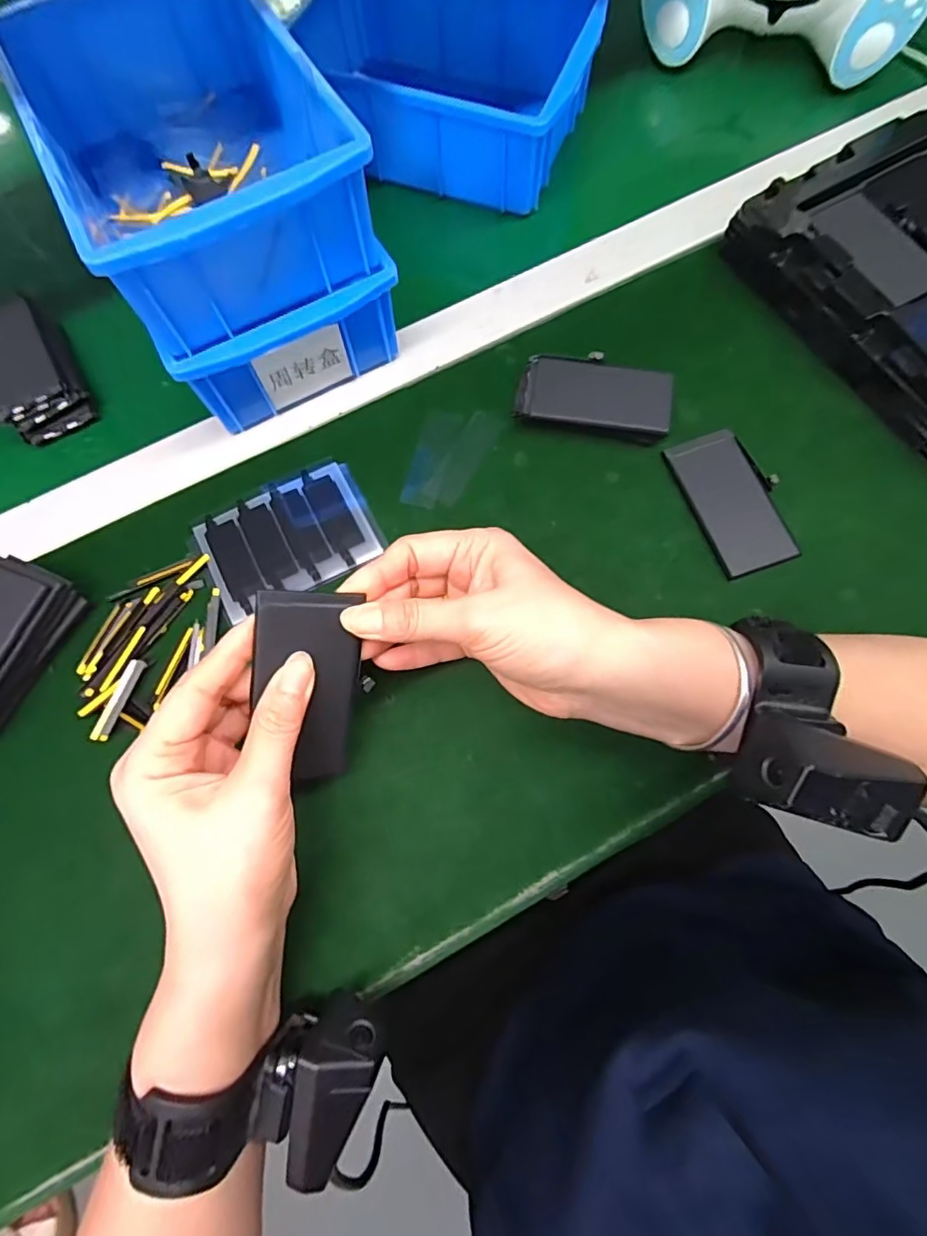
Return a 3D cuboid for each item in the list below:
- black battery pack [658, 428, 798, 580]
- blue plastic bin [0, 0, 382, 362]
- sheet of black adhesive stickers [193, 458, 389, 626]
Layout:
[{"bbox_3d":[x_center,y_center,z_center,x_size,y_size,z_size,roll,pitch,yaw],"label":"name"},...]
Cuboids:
[{"bbox_3d":[0.160,-0.070,0.325,0.051,0.008,0.088,-18,74,-4],"label":"black battery pack"},{"bbox_3d":[-0.146,-0.249,0.288,0.127,0.061,0.202,-29,75,-6],"label":"blue plastic bin"},{"bbox_3d":[-0.103,-0.047,0.324,0.098,0.006,0.077,-27,74,-7],"label":"sheet of black adhesive stickers"}]

